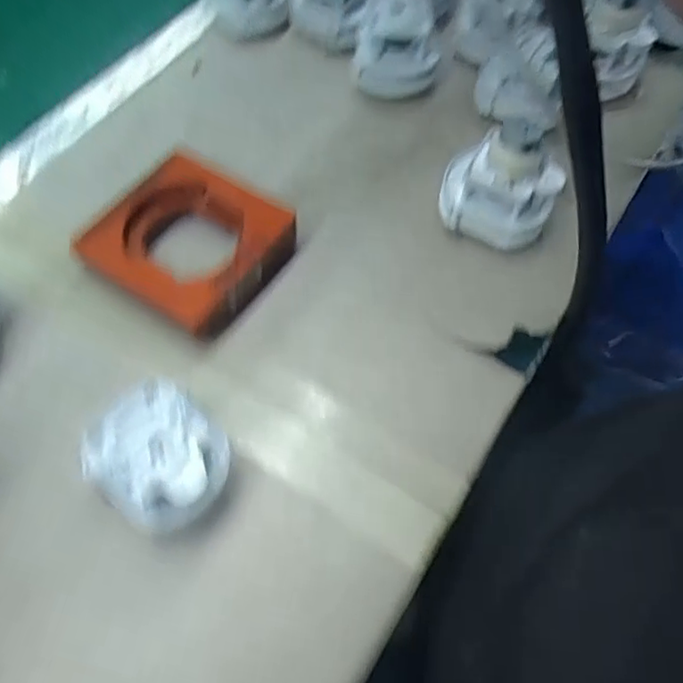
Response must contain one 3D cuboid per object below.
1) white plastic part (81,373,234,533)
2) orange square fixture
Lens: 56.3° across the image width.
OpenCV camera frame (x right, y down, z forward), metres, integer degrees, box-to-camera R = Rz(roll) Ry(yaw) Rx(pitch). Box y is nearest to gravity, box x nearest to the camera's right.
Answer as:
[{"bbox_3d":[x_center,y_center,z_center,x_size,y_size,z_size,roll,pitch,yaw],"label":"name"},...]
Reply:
[{"bbox_3d":[-0.086,0.060,0.311,0.063,0.045,0.058,0,60,-1],"label":"white plastic part"},{"bbox_3d":[-0.090,-0.059,0.384,0.103,0.031,0.088,27,63,14],"label":"orange square fixture"}]

